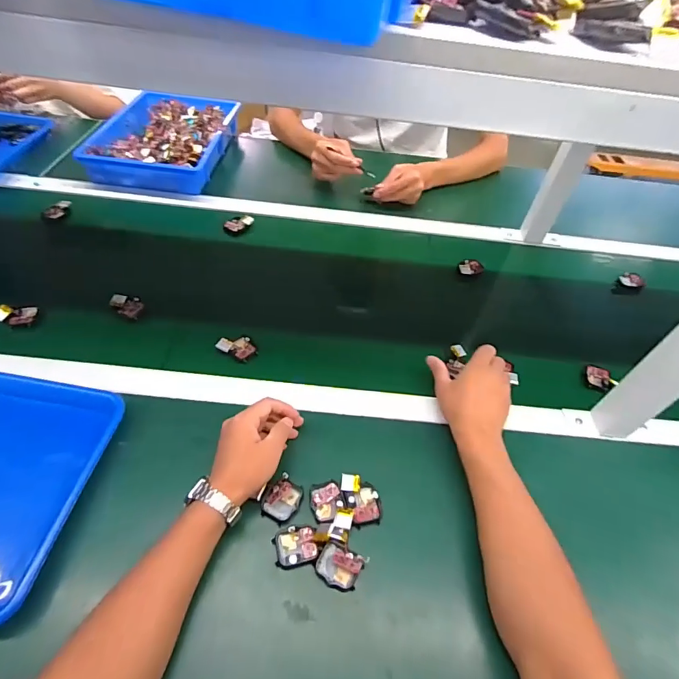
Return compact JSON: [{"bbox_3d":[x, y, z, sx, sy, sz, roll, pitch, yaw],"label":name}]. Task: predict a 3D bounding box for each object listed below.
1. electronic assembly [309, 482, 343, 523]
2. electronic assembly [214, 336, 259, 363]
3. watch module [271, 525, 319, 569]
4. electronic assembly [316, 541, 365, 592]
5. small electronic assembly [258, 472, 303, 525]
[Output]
[{"bbox_3d":[-0.013,0.187,0.490,0.035,0.007,0.043,-11,52,-16],"label":"electronic assembly"},{"bbox_3d":[-0.150,0.012,0.619,0.053,0.016,0.042,-13,52,-17],"label":"electronic assembly"},{"bbox_3d":[-0.047,0.222,0.457,0.045,0.013,0.038,-8,51,-13],"label":"watch module"},{"bbox_3d":[-0.001,0.240,0.449,0.046,0.015,0.036,30,53,18],"label":"electronic assembly"},{"bbox_3d":[-0.066,0.183,0.486,0.041,0.012,0.048,37,55,23],"label":"small electronic assembly"}]

